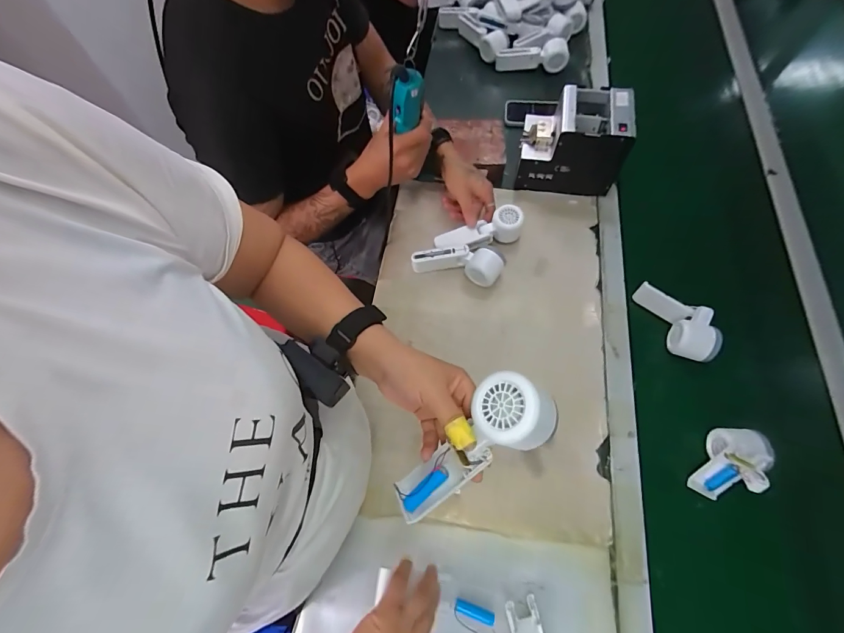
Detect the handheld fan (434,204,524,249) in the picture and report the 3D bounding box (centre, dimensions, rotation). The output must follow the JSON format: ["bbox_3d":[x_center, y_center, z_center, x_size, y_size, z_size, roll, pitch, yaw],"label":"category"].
[{"bbox_3d":[0.106,-0.159,0.698,0.166,0.049,0.062,-14,66,-6],"label":"handheld fan"}]

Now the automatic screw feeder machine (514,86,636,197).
[{"bbox_3d":[0.286,-0.335,0.716,0.181,0.156,0.122,9,66,5],"label":"automatic screw feeder machine"}]

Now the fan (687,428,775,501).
[{"bbox_3d":[0.427,0.200,0.504,0.056,0.083,0.095,24,68,11],"label":"fan"}]

